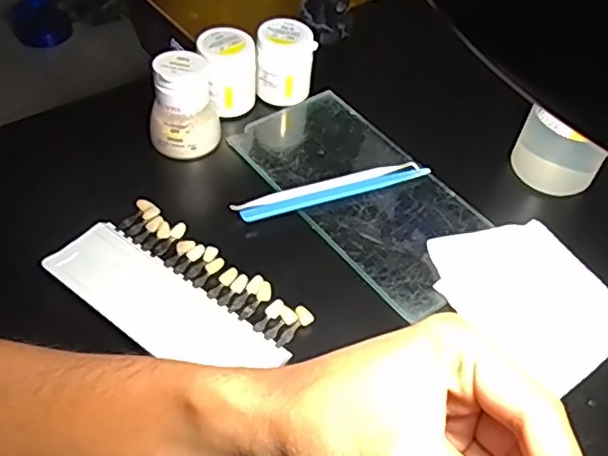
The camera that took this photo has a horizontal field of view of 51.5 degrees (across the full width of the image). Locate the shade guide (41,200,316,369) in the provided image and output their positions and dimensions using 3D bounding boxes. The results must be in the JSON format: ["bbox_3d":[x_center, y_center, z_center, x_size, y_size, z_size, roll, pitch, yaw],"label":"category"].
[{"bbox_3d":[-0.076,0.038,0.373,0.141,0.012,0.074,32,55,21],"label":"shade guide"}]

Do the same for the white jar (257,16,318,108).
[{"bbox_3d":[-0.014,-0.127,0.491,0.042,0.056,0.042,2,50,-3],"label":"white jar"}]

